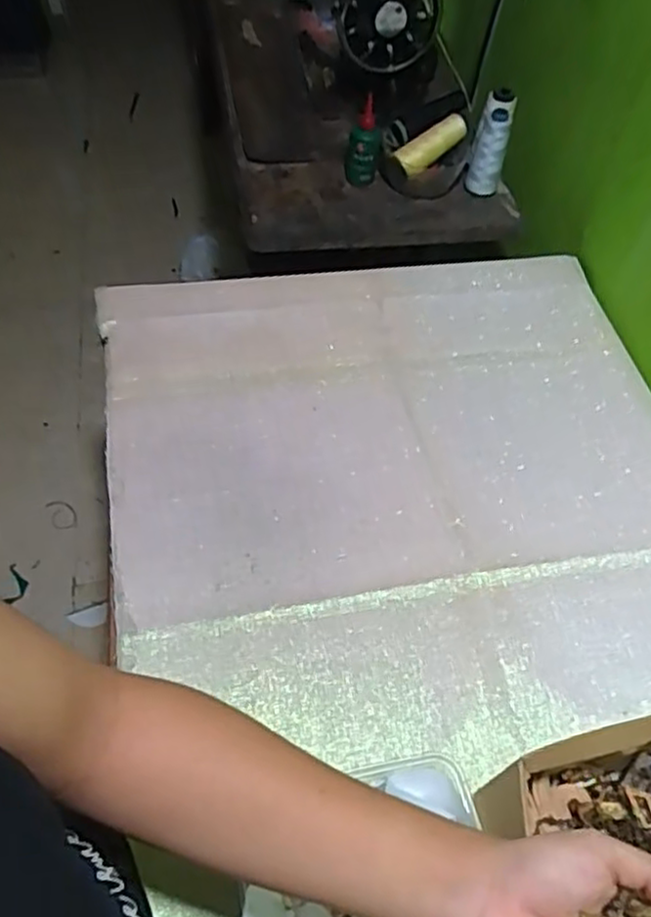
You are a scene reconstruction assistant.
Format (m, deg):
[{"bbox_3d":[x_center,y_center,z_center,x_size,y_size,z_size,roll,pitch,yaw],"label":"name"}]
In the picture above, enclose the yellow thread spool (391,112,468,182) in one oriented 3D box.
[{"bbox_3d":[0.146,-0.431,0.956,0.118,0.038,0.030,-39,65,-10],"label":"yellow thread spool"}]

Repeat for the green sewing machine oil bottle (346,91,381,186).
[{"bbox_3d":[0.052,-0.433,0.948,0.045,0.125,0.037,3,55,-2],"label":"green sewing machine oil bottle"}]

